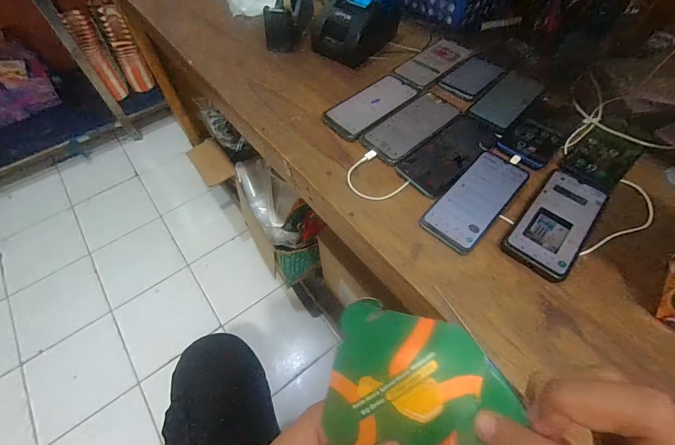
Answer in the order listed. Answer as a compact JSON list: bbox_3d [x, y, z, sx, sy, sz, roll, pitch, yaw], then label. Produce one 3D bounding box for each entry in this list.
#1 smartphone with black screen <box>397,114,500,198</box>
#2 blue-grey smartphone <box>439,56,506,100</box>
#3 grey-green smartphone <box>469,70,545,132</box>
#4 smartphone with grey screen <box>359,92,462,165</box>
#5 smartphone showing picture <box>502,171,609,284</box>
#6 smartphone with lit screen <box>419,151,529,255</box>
[{"bbox_3d":[0.177,-0.110,0.487,0.172,0.007,0.074,-37,65,-20],"label":"smartphone with black screen"},{"bbox_3d":[0.255,-0.272,0.590,0.130,0.009,0.072,-38,65,-21],"label":"blue-grey smartphone"},{"bbox_3d":[0.299,-0.216,0.551,0.070,0.008,0.170,37,65,21],"label":"grey-green smartphone"},{"bbox_3d":[0.125,-0.161,0.524,0.172,0.010,0.083,-36,64,-20],"label":"smartphone with grey screen"},{"bbox_3d":[0.290,-0.004,0.419,0.078,0.008,0.176,37,65,21],"label":"smartphone showing picture"},{"bbox_3d":[0.194,-0.037,0.439,0.075,0.011,0.174,38,65,21],"label":"smartphone with lit screen"}]

